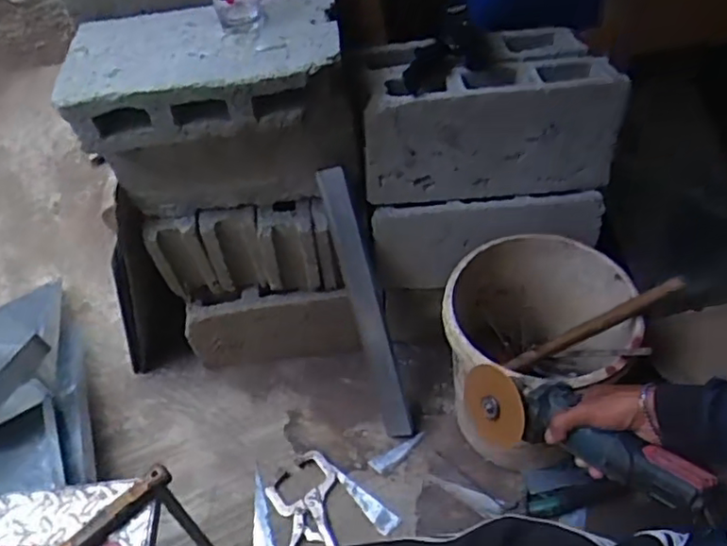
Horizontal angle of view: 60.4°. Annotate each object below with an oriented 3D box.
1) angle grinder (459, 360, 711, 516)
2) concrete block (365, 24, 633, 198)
[{"bbox_3d":[0.233,0.177,0.694,0.083,0.073,0.281,-37,33,-26],"label":"angle grinder"},{"bbox_3d":[0.193,-0.265,1.045,0.389,0.195,0.206,-8,47,-1],"label":"concrete block"}]

